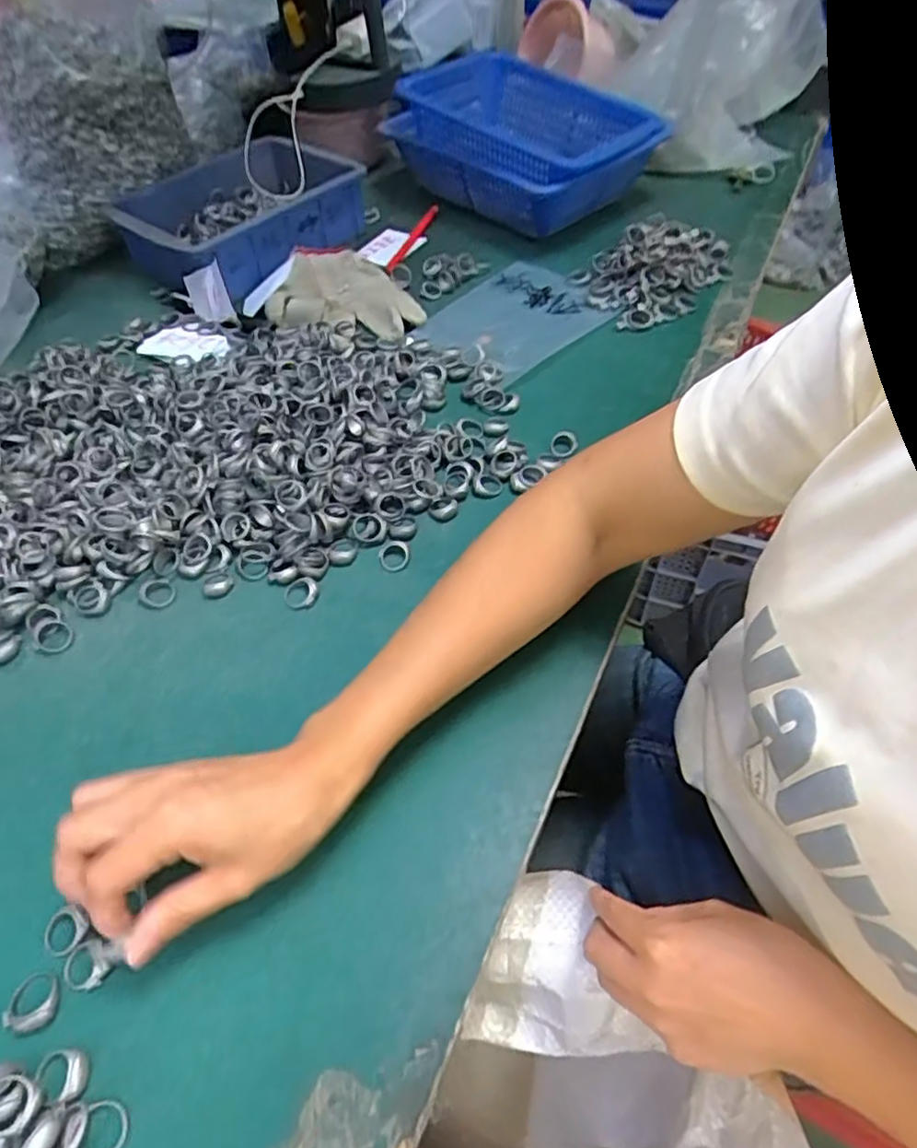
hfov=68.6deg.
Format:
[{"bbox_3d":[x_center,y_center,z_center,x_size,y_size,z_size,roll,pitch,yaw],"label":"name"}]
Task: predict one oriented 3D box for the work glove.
[{"bbox_3d":[-0.128,-0.289,0.689,0.139,0.034,0.184,-19,53,-11],"label":"work glove"}]

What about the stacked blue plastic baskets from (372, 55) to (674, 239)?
[{"bbox_3d":[0.082,-0.550,0.835,0.241,0.095,0.333,-31,56,-19],"label":"stacked blue plastic baskets"}]

